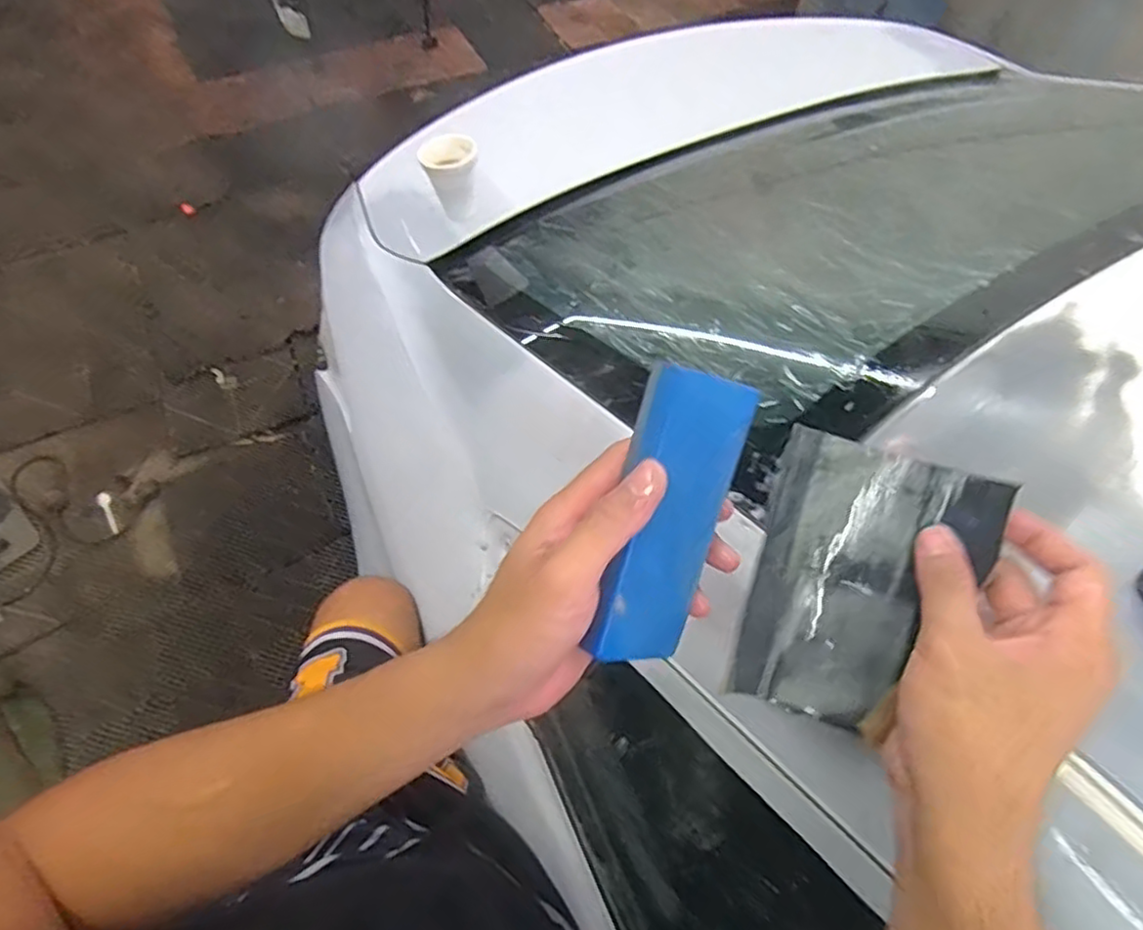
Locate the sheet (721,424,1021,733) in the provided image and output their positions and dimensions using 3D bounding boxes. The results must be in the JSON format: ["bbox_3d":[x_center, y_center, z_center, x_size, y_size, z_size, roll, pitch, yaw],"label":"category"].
[{"bbox_3d":[0.137,0.060,0.326,0.094,0.026,0.136,18,93,10],"label":"sheet"}]

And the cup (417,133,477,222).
[{"bbox_3d":[-0.173,-0.414,0.962,0.079,0.100,0.073,-5,60,-5],"label":"cup"}]

